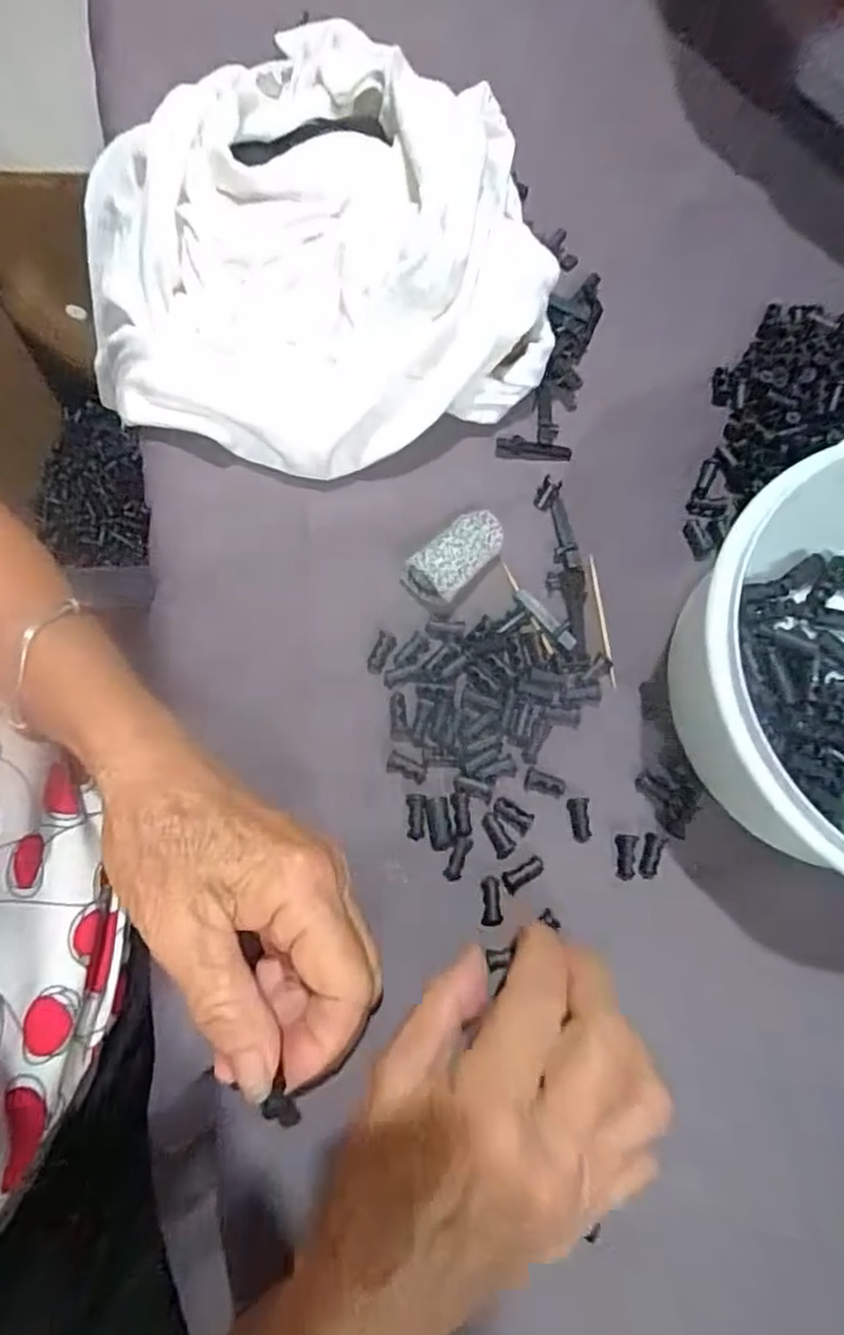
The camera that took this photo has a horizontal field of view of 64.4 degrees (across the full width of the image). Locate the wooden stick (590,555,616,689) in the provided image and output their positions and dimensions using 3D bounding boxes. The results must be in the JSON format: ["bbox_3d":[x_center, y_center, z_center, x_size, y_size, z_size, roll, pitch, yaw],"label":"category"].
[{"bbox_3d":[0.079,-0.021,0.292,0.004,0.004,0.059,-7,77,-2],"label":"wooden stick"}]

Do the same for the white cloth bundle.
[{"bbox_3d":[-0.061,-0.198,0.306,0.214,0.056,0.218,-22,78,-5],"label":"white cloth bundle"}]

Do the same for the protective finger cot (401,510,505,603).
[{"bbox_3d":[0.016,-0.050,0.294,0.024,0.015,0.045,42,81,9],"label":"protective finger cot"}]

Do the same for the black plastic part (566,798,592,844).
[{"bbox_3d":[0.065,0.063,0.276,0.008,0.004,0.018,-3,77,-1],"label":"black plastic part"}]

